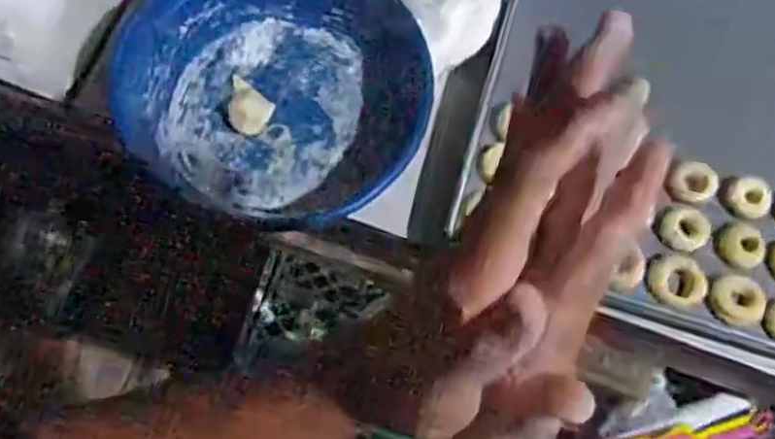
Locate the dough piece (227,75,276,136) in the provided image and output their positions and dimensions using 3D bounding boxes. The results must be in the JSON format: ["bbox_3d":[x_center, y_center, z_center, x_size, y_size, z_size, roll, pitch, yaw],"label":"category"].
[{"bbox_3d":[-0.130,-0.101,0.640,0.049,0.015,0.040,36,75,9],"label":"dough piece"}]

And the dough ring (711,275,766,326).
[{"bbox_3d":[0.311,0.072,0.627,0.047,0.016,0.039,37,75,9],"label":"dough ring"}]

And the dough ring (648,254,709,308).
[{"bbox_3d":[0.259,0.054,0.627,0.047,0.023,0.047,1,72,-2],"label":"dough ring"}]

